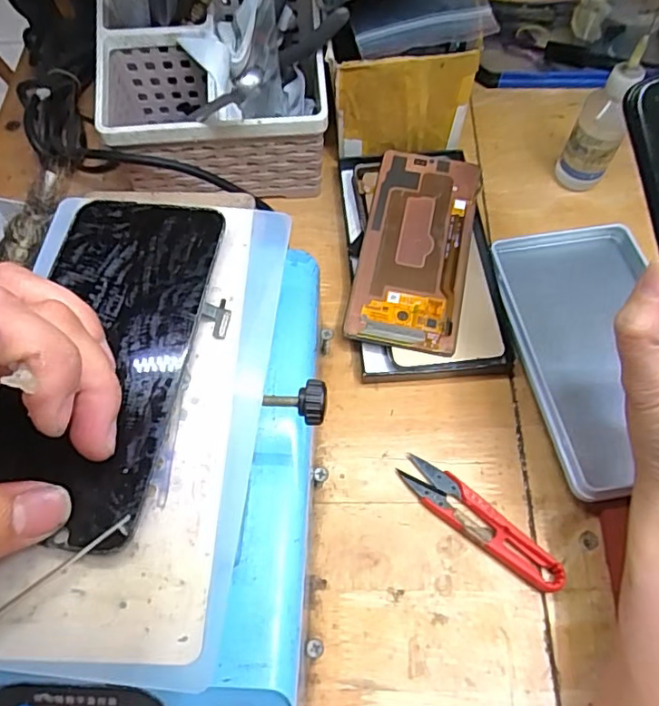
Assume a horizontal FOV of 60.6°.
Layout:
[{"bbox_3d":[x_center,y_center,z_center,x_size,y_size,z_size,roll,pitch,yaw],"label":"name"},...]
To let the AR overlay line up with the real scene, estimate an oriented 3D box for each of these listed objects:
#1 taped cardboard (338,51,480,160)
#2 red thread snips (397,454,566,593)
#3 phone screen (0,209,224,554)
[{"bbox_3d":[0.052,-0.171,0.397,0.090,0.081,0.012,-3,64,-1],"label":"taped cardboard"},{"bbox_3d":[0.084,0.094,0.315,0.100,0.008,0.024,36,69,17],"label":"red thread snips"},{"bbox_3d":[-0.088,0.001,0.216,0.068,0.005,0.136,6,66,4],"label":"phone screen"}]

